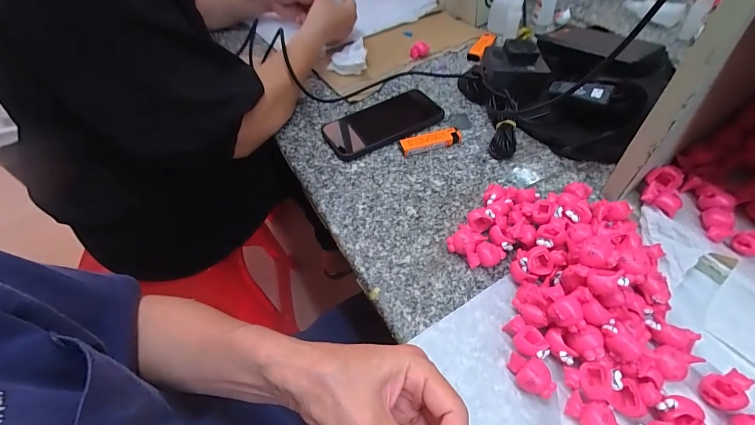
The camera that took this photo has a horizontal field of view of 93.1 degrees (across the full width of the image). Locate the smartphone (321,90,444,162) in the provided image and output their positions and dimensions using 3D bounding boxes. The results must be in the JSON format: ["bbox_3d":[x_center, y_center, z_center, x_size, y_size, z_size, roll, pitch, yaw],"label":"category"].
[{"bbox_3d":[0.010,-0.128,0.508,0.168,0.014,0.079,-27,53,-15],"label":"smartphone"}]

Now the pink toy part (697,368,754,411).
[{"bbox_3d":[0.258,0.132,0.265,0.029,0.017,0.024,-17,51,-8],"label":"pink toy part"}]

